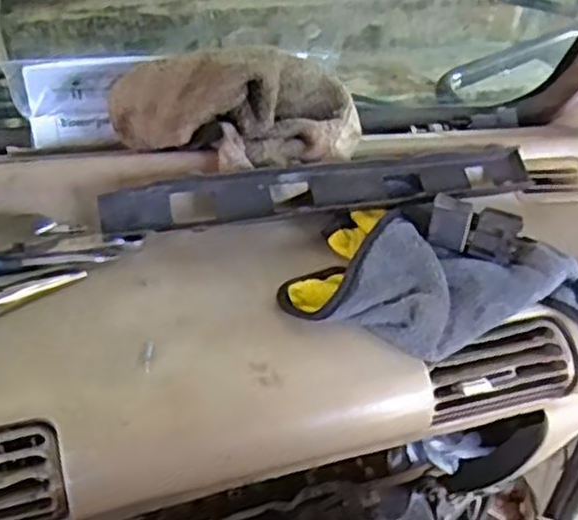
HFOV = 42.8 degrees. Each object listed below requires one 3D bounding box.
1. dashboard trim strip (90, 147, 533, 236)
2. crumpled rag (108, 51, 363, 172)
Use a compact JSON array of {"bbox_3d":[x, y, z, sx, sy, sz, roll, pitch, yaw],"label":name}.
[{"bbox_3d":[0.026,-0.051,0.522,0.309,0.030,0.034,-5,40,-12],"label":"dashboard trim strip"},{"bbox_3d":[-0.031,-0.110,0.521,0.182,0.062,0.071,-6,41,-13],"label":"crumpled rag"}]

